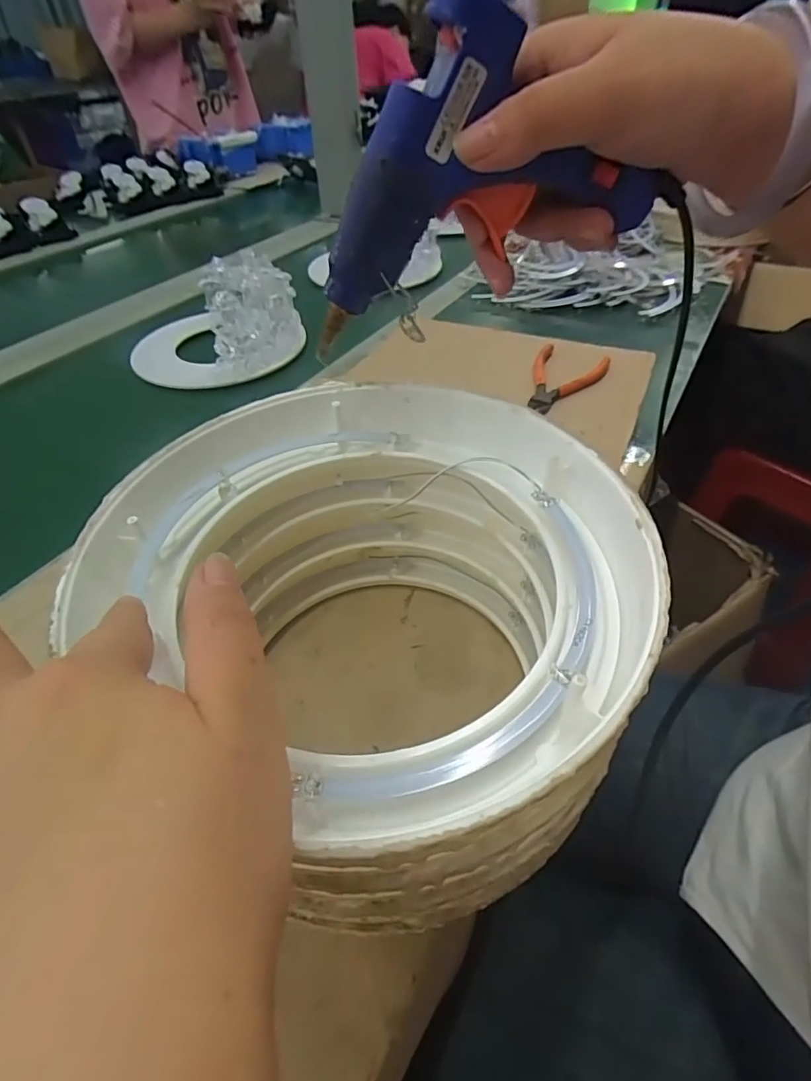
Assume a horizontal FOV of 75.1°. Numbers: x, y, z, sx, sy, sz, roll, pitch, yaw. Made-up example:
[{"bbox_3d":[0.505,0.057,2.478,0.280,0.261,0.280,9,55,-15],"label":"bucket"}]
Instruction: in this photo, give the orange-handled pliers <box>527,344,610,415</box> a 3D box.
[{"bbox_3d":[0.150,-0.160,0.519,0.072,0.009,0.119,22,50,23],"label":"orange-handled pliers"}]

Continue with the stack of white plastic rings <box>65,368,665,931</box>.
[{"bbox_3d":[-0.013,0.036,0.243,0.212,0.120,0.207,21,49,22],"label":"stack of white plastic rings"}]

